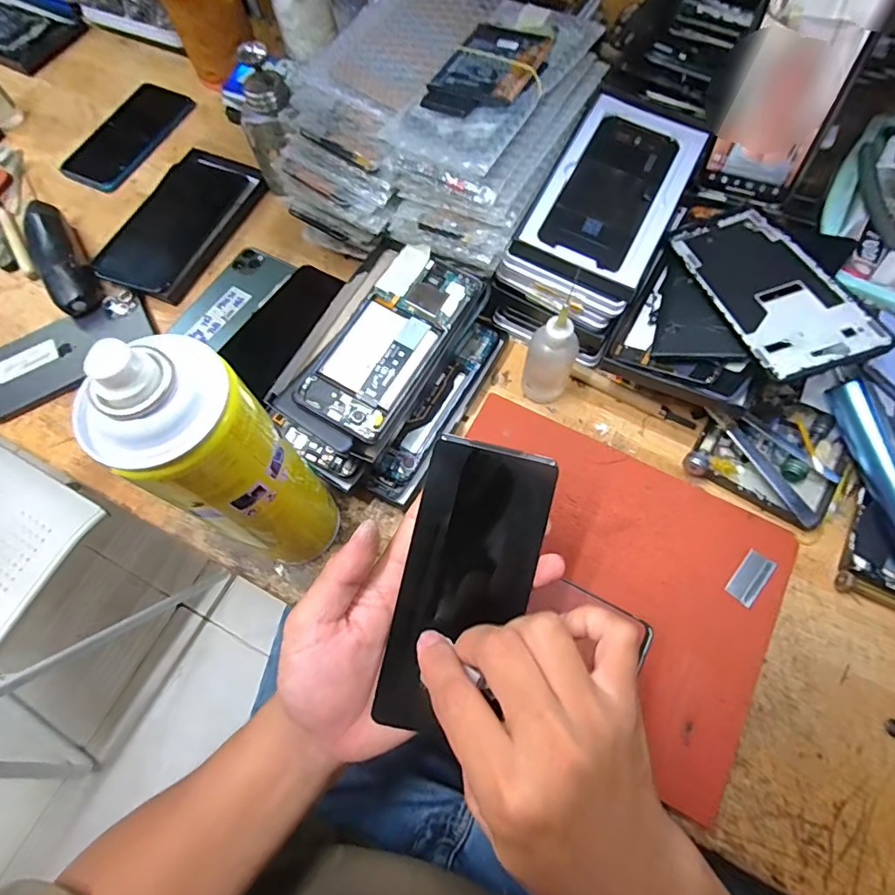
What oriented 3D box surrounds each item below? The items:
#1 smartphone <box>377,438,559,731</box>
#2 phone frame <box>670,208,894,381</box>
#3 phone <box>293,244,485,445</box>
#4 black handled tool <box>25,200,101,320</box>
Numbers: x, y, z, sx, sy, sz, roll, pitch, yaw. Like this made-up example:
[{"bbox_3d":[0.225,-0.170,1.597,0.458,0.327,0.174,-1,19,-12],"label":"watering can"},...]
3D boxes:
[{"bbox_3d":[0.011,0.078,0.274,0.069,0.006,0.158,14,90,-5],"label":"smartphone"},{"bbox_3d":[0.226,-0.115,0.352,0.070,0.004,0.161,-19,55,8],"label":"phone frame"},{"bbox_3d":[-0.042,-0.082,0.372,0.071,0.014,0.154,29,73,13],"label":"phone"},{"bbox_3d":[-0.371,-0.179,0.476,0.036,0.034,0.133,-32,71,-9],"label":"black handled tool"}]

